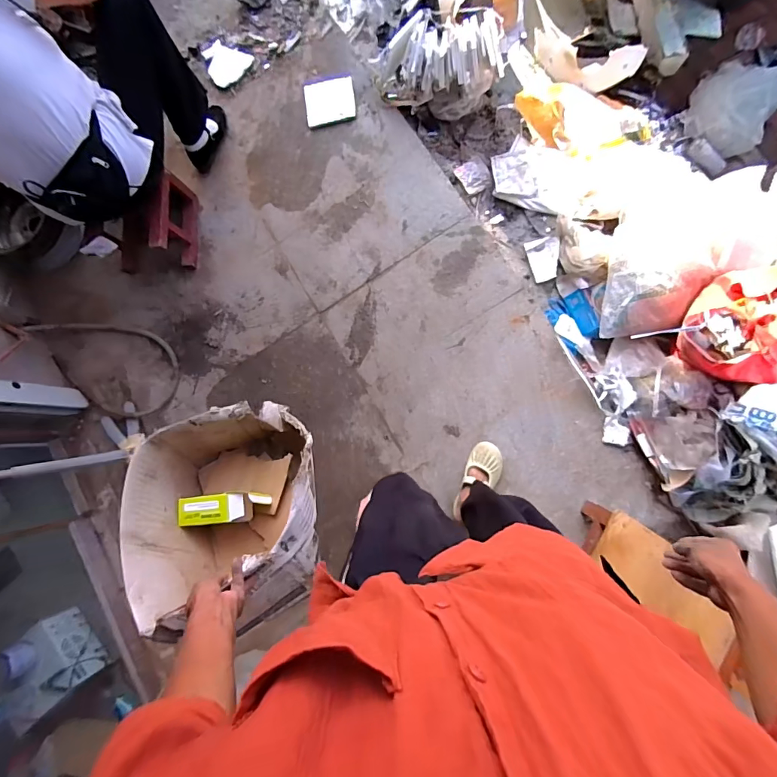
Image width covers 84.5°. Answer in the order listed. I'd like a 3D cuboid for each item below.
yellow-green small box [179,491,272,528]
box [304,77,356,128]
[{"bbox_3d":[-0.324,0.231,0.827,0.174,0.047,0.056,-8,82,9],"label":"yellow-green small box"},{"bbox_3d":[-0.201,-0.983,1.459,0.171,0.016,0.164,-7,85,7],"label":"box"}]

